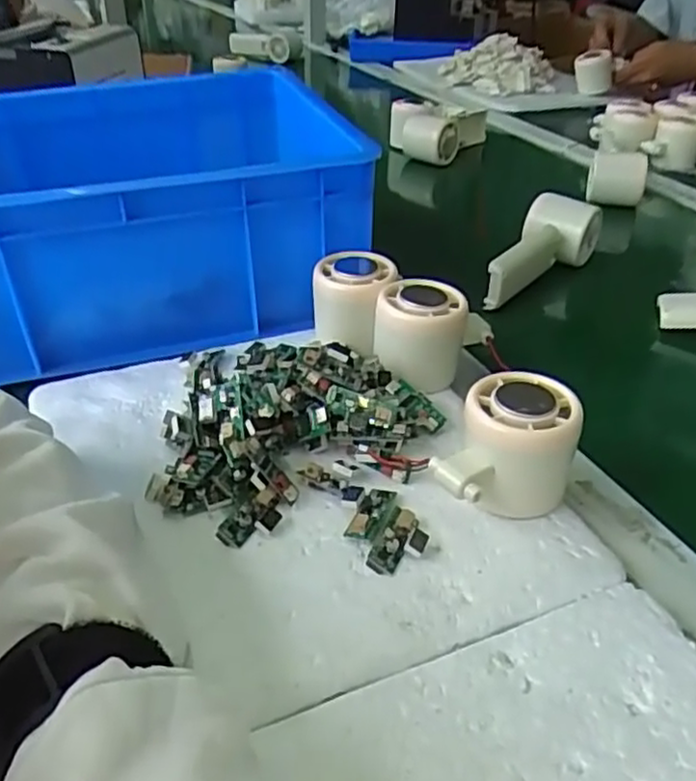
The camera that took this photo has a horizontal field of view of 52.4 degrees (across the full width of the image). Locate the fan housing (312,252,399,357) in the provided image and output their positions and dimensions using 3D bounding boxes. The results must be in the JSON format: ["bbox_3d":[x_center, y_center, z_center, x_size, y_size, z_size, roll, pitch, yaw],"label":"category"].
[{"bbox_3d":[0.004,-0.058,0.481,0.054,0.058,0.051,11,36,14],"label":"fan housing"}]

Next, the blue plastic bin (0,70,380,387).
[{"bbox_3d":[-0.175,-0.145,0.541,0.327,0.124,0.258,-9,37,-15],"label":"blue plastic bin"}]

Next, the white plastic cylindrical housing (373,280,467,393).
[{"bbox_3d":[0.044,-0.034,0.445,0.056,0.055,0.051,11,36,13],"label":"white plastic cylindrical housing"}]

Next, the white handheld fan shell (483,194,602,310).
[{"bbox_3d":[0.166,-0.117,0.601,0.056,0.054,0.143,18,38,25],"label":"white handheld fan shell"}]

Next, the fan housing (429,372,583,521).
[{"bbox_3d":[0.081,0.032,0.352,0.058,0.056,0.064,16,38,20],"label":"fan housing"}]

